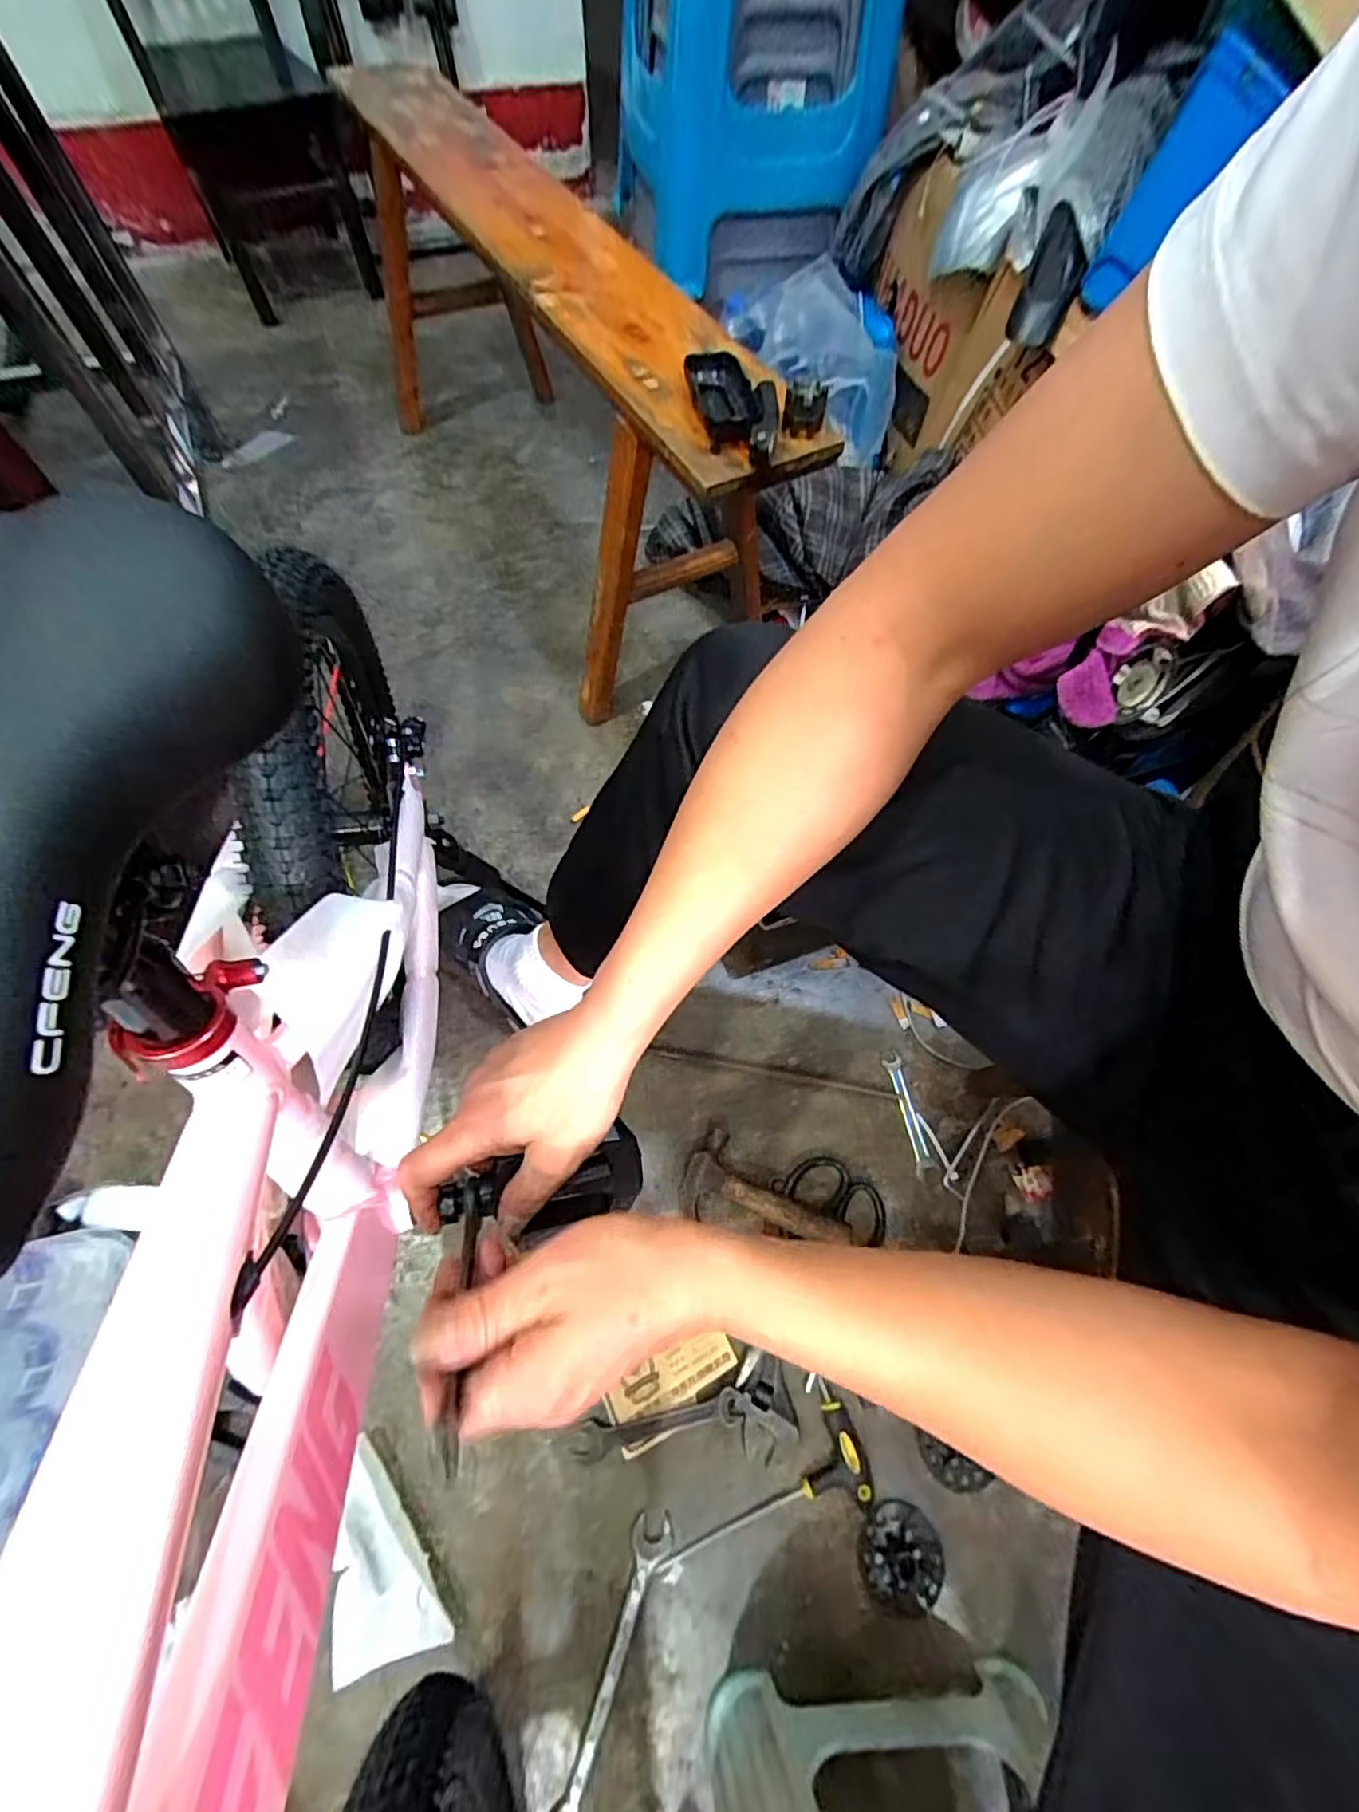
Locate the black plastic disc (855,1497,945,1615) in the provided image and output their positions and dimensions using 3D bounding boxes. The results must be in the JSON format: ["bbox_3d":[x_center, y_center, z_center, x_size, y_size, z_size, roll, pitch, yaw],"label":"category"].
[{"bbox_3d":[0.196,0.576,0.557,0.073,0.016,0.078,1,65,-2],"label":"black plastic disc"}]

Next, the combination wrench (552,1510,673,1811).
[{"bbox_3d":[-0.060,0.641,0.523,0.034,0.007,0.221,22,66,7],"label":"combination wrench"}]

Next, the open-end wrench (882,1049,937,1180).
[{"bbox_3d":[0.263,0.235,0.718,0.024,0.007,0.132,-6,66,-6],"label":"open-end wrench"}]

